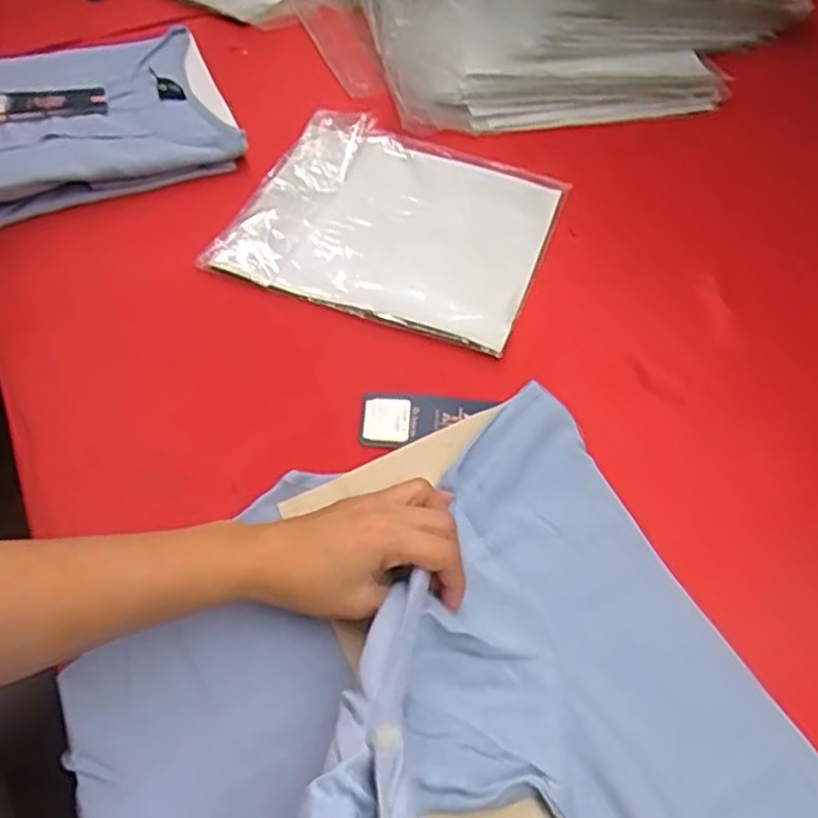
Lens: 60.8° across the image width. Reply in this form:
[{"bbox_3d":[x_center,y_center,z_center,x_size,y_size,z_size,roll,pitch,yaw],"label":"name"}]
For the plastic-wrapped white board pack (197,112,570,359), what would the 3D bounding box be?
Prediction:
[{"bbox_3d":[-0.013,-0.164,0.610,0.258,0.013,0.223,19,57,12],"label":"plastic-wrapped white board pack"}]

